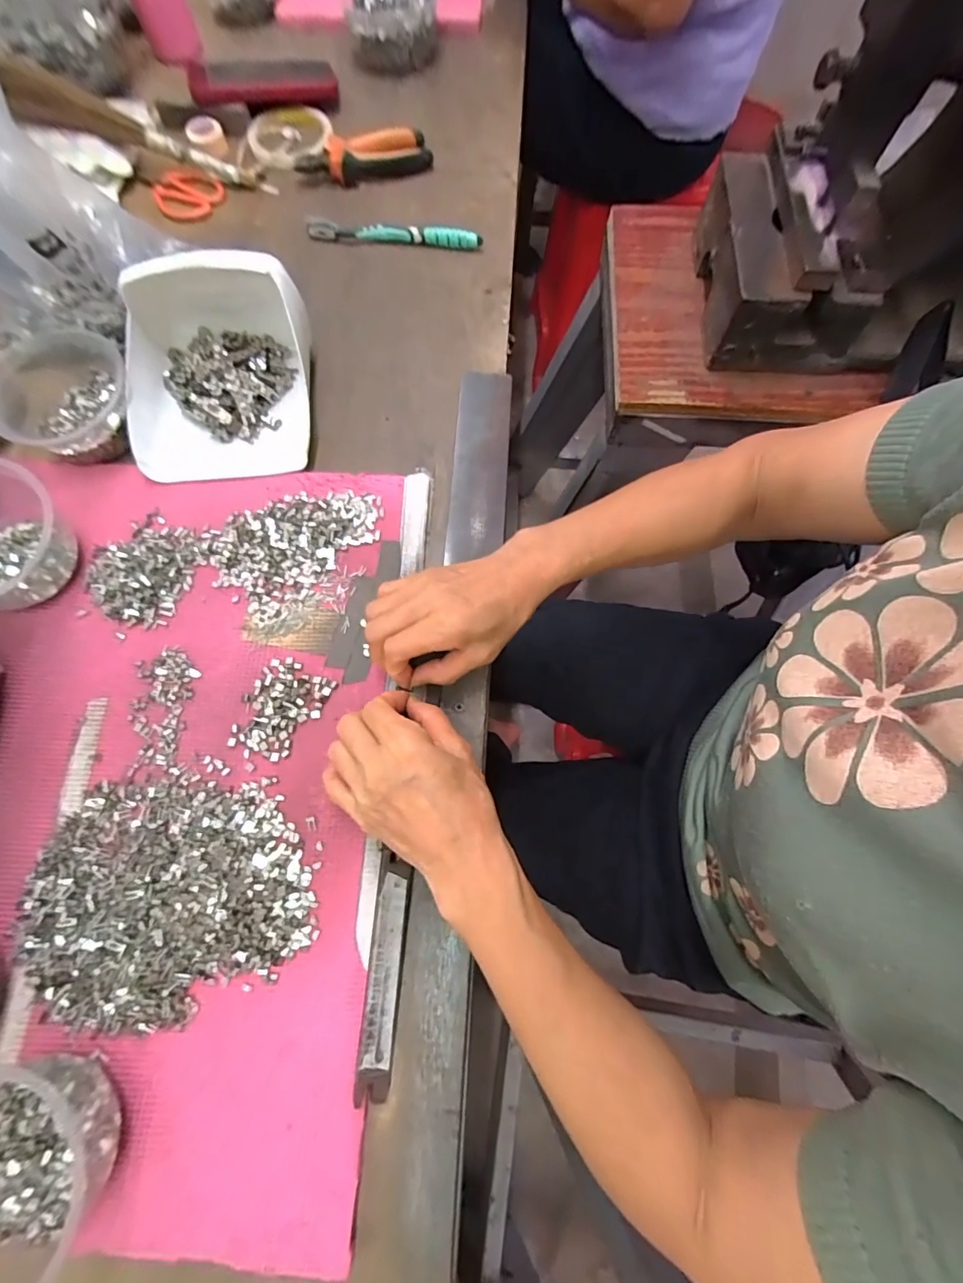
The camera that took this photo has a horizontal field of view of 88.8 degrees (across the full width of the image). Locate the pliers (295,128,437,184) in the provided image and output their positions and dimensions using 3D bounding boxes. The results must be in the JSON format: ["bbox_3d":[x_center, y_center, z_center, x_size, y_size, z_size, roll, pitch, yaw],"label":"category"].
[{"bbox_3d":[-0.133,-0.549,0.556,0.148,0.030,0.041,-18,74,-7],"label":"pliers"}]

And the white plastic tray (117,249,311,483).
[{"bbox_3d":[-0.231,-0.242,0.422,0.156,0.082,0.179,-6,73,-3],"label":"white plastic tray"}]

